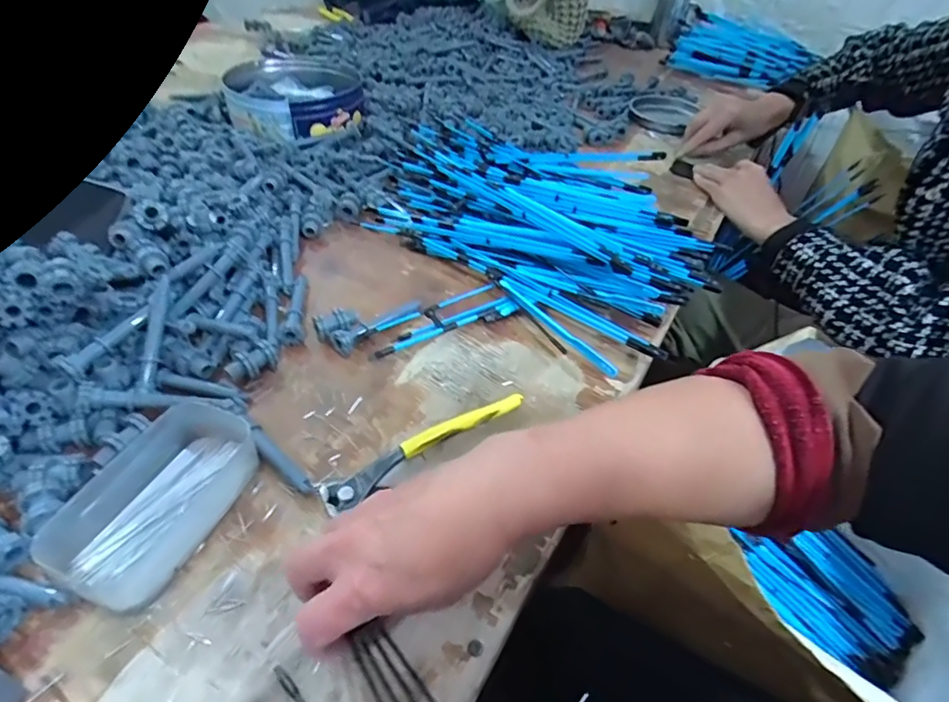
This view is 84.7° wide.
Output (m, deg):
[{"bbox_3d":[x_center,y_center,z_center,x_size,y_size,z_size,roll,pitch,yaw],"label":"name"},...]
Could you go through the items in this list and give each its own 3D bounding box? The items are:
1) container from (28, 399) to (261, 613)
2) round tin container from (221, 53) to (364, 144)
[{"bbox_3d":[-0.192,0.087,0.324,0.071,0.027,0.127,17,45,12],"label":"container"},{"bbox_3d":[-0.258,-0.364,0.758,0.181,0.055,0.188,-16,47,-20],"label":"round tin container"}]

